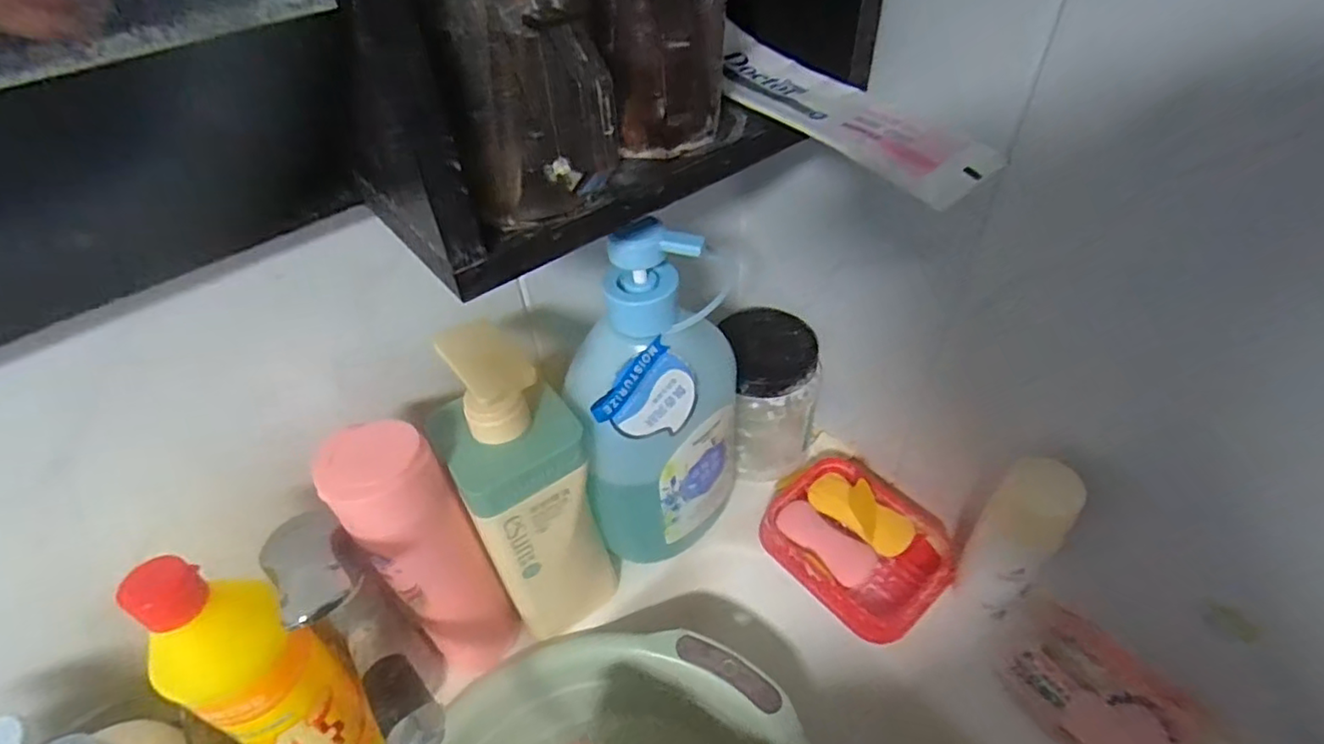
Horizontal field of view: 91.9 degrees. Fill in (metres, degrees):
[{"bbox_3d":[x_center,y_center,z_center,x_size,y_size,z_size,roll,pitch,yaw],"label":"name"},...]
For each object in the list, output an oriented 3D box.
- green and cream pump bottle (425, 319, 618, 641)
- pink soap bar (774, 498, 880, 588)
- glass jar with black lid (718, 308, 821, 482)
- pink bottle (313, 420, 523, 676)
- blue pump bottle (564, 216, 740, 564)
[{"bbox_3d":[-0.088,0.084,0.428,0.083,0.255,0.077,-21,48,-16],"label":"green and cream pump bottle"},{"bbox_3d":[0.135,0.136,0.525,0.039,0.009,0.081,-33,52,-26],"label":"pink soap bar"},{"bbox_3d":[0.098,0.018,0.557,0.073,0.120,0.094,-3,46,1],"label":"glass jar with black lid"},{"bbox_3d":[-0.147,0.118,0.407,0.056,0.217,0.058,-36,54,-28],"label":"pink bottle"},{"bbox_3d":[0.004,0.031,0.445,0.127,0.286,0.065,-26,40,-20],"label":"blue pump bottle"}]

